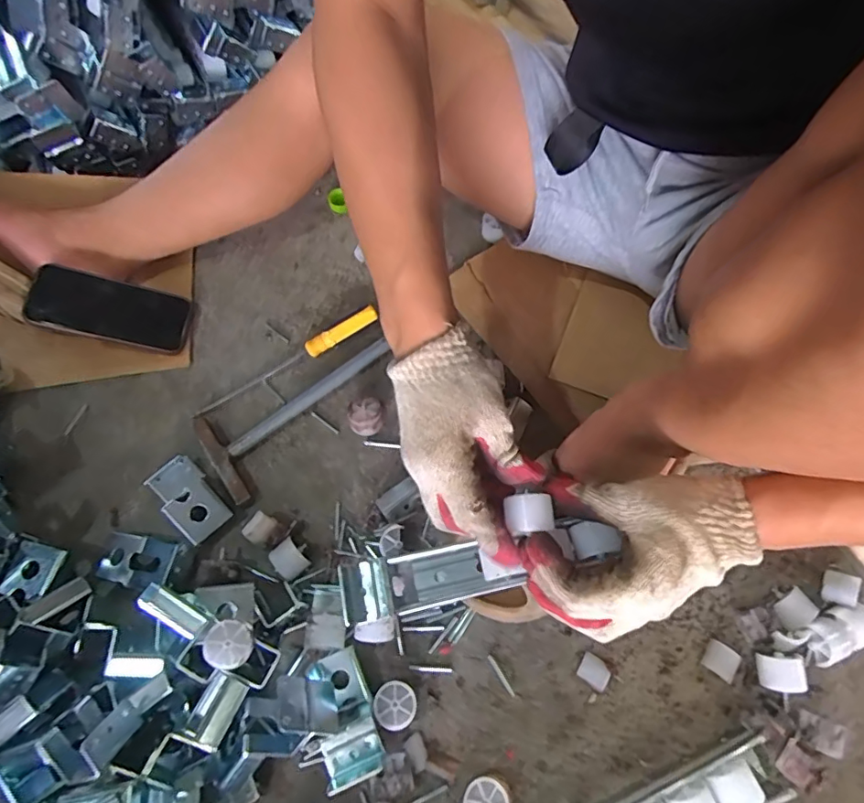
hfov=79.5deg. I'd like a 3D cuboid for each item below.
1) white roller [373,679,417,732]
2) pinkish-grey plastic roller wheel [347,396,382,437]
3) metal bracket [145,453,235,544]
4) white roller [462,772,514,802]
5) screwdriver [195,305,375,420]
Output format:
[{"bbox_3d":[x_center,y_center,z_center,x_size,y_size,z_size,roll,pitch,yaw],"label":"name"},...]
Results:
[{"bbox_3d":[-0.030,0.253,0.435,0.034,0.025,0.035,-1,67,2],"label":"white roller"},{"bbox_3d":[-0.068,0.017,0.537,0.033,0.030,0.036,-7,67,0],"label":"pinkish-grey plastic roller wheel"},{"bbox_3d":[-0.235,0.095,0.506,0.042,0.031,0.082,-42,71,-14],"label":"metal bracket"},{"bbox_3d":[0.043,0.313,0.407,0.034,0.028,0.035,-1,67,2],"label":"white roller"},{"bbox_3d":[-0.157,-0.045,0.567,0.215,0.024,0.017,-29,69,-9],"label":"screwdriver"}]

